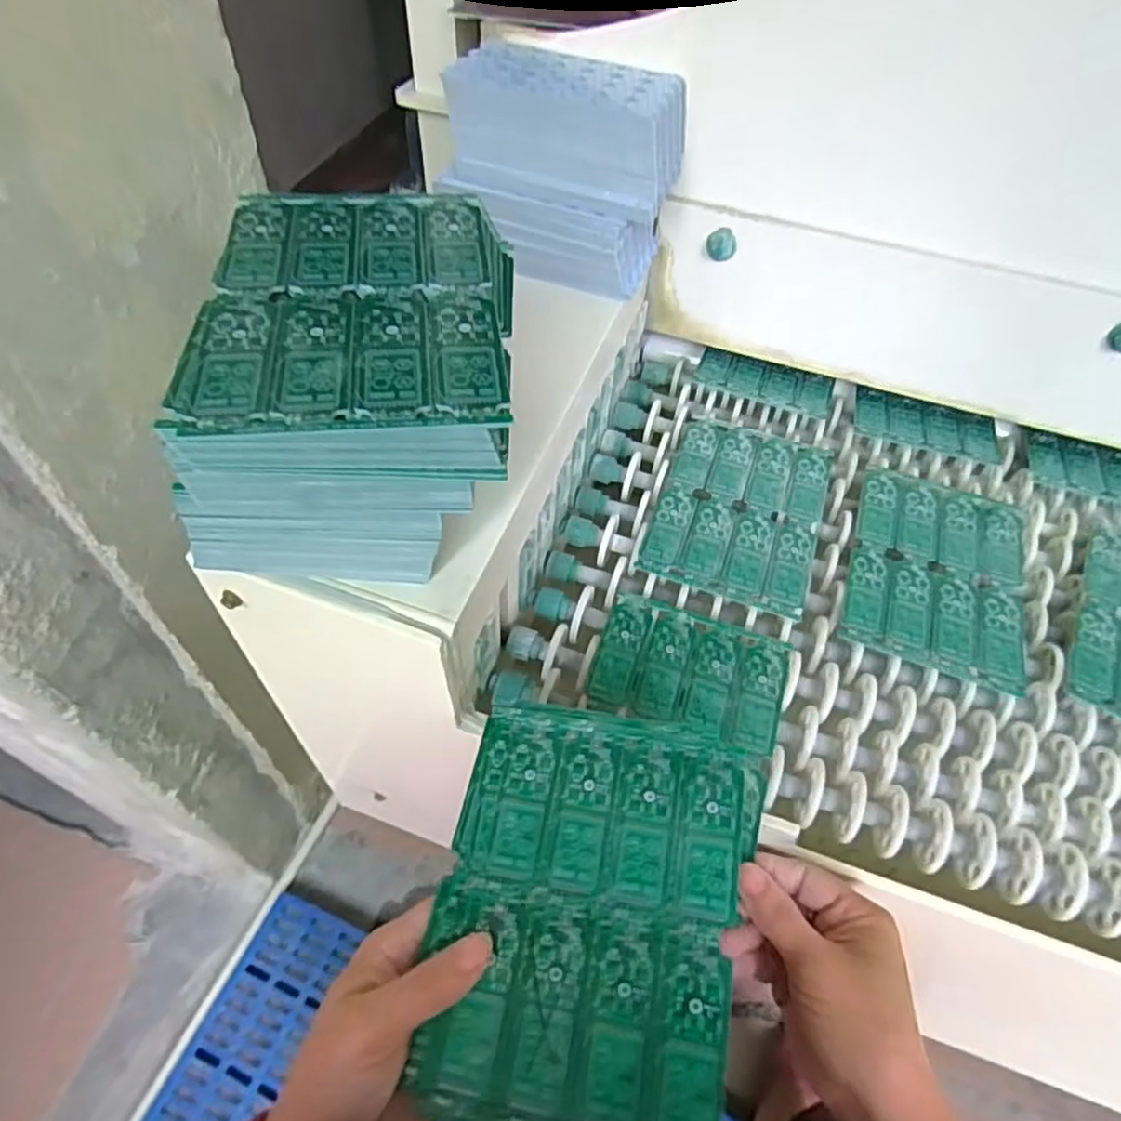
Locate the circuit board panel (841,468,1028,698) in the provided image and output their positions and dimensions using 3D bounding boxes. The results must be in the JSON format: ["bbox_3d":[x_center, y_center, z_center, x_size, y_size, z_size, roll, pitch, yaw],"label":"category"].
[{"bbox_3d":[0.277,0.005,0.514,0.121,0.009,0.171,18,53,11],"label":"circuit board panel"}]

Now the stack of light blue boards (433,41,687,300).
[{"bbox_3d":[0.001,-0.287,0.517,0.161,0.118,0.104,22,54,13],"label":"stack of light blue boards"}]

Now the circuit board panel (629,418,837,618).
[{"bbox_3d":[0.137,-0.042,0.538,0.121,0.010,0.171,17,53,10],"label":"circuit board panel"}]

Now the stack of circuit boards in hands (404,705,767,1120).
[{"bbox_3d":[0.013,0.158,0.322,0.136,0.022,0.173,12,55,7],"label":"stack of circuit boards in hands"}]

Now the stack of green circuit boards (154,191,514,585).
[{"bbox_3d":[-0.100,-0.085,0.343,0.151,0.109,0.178,-1,52,-4],"label":"stack of green circuit boards"}]

